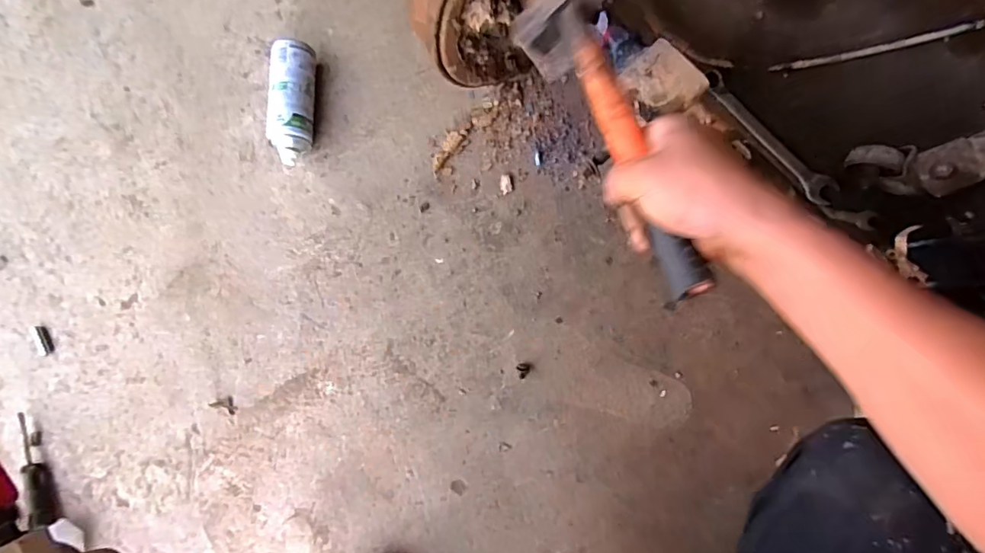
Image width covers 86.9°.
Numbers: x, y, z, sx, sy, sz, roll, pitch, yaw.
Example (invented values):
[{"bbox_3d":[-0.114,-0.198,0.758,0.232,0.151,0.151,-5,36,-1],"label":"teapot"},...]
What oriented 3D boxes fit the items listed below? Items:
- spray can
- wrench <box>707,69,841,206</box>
[{"bbox_3d":[-0.309,-0.270,0.814,0.066,0.067,0.191,2,84,6],"label":"spray can"},{"bbox_3d":[0.404,-0.205,0.756,0.039,0.023,0.244,-38,81,1],"label":"wrench"}]

